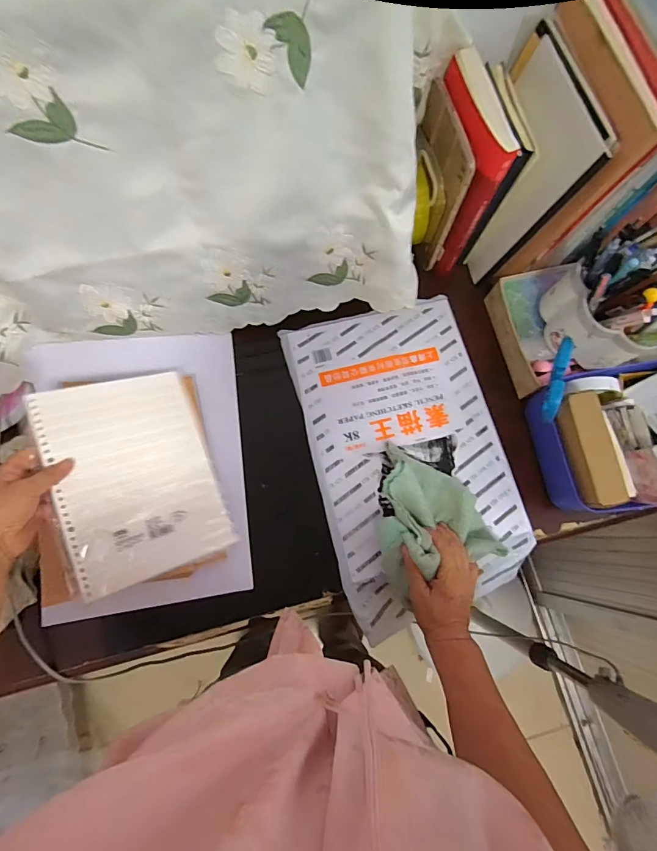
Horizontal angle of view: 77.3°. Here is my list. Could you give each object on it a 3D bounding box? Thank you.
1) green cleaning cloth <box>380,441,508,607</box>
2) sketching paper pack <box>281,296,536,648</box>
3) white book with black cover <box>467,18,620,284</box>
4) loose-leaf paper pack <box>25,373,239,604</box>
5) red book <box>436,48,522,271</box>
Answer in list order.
[{"bbox_3d":[0.121,0.113,0.537,0.155,0.065,0.180,-26,78,-8],"label":"green cleaning cloth"},{"bbox_3d":[0.115,0.036,0.596,0.271,0.028,0.436,-14,76,-5],"label":"sketching paper pack"},{"bbox_3d":[0.252,-0.343,0.567,0.029,0.248,0.178,-9,76,-15],"label":"white book with black cover"},{"bbox_3d":[-0.242,0.060,0.520,0.185,0.018,0.248,-15,81,-32],"label":"loose-leaf paper pack"},{"bbox_3d":[0.181,-0.347,0.572,0.053,0.214,0.159,-10,76,-5],"label":"red book"}]

